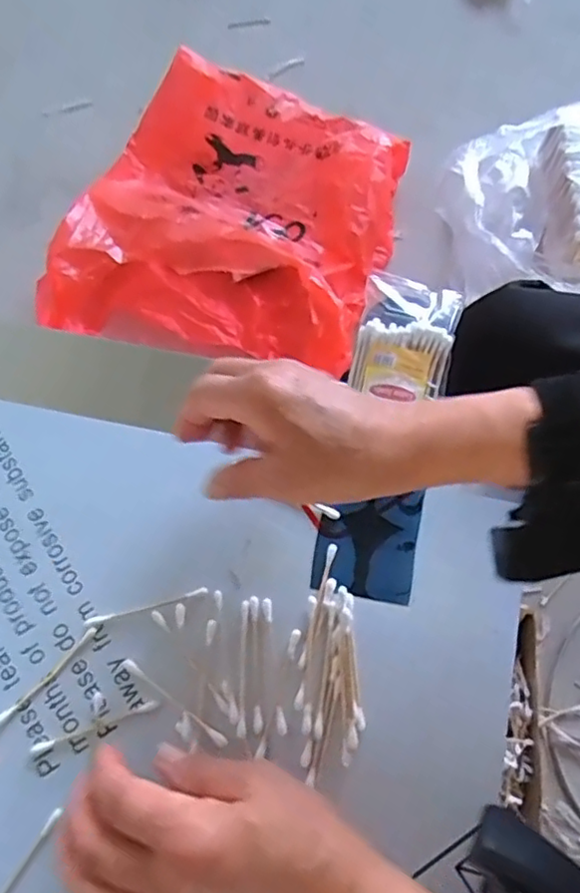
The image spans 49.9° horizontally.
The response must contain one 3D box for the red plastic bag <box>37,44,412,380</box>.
[{"bbox_3d":[-0.076,-0.328,0.905,0.424,0.158,0.451,17,73,6],"label":"red plastic bag"}]

